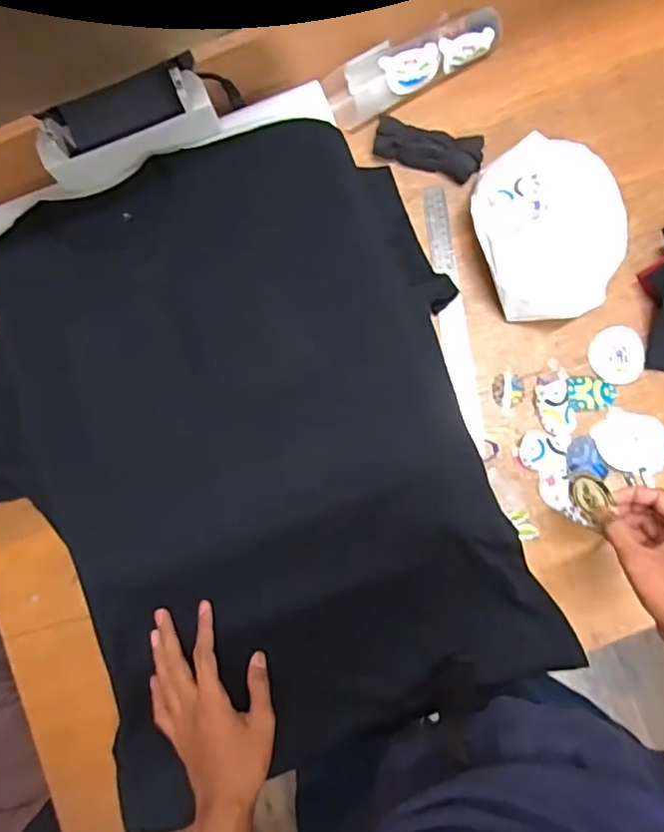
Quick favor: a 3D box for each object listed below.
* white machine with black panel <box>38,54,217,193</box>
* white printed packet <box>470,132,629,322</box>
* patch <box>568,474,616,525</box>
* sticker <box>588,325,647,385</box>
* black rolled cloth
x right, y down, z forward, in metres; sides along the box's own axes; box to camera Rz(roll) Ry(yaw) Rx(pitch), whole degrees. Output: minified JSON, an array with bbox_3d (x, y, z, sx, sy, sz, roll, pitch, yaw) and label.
[{"bbox_3d":[-0.222,-0.315,0.600,0.186,0.073,0.091,-23,47,0],"label":"white machine with black panel"},{"bbox_3d":[0.243,-0.208,0.631,0.153,0.040,0.203,-18,84,1],"label":"white printed packet"},{"bbox_3d":[0.245,0.076,0.533,0.006,0.045,0.044,-10,123,-24],"label":"patch"},{"bbox_3d":[0.326,-0.069,0.638,0.059,0.004,0.066,-19,79,7],"label":"sticker"},{"bbox_3d":[0.114,-0.319,0.660,0.128,0.033,0.052,20,86,5],"label":"black rolled cloth"}]

